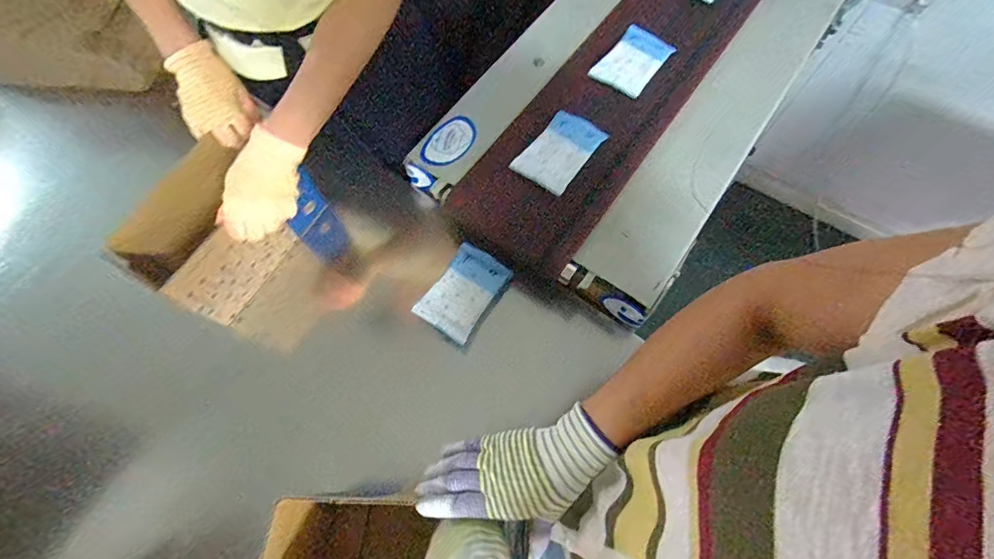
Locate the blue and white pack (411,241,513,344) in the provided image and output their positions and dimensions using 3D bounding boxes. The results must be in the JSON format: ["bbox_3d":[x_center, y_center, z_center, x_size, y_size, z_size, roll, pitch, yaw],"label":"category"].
[{"bbox_3d":[-0.047,0.015,0.652,0.084,0.020,0.132,31,74,13],"label":"blue and white pack"}]

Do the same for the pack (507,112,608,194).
[{"bbox_3d":[0.093,-0.191,0.662,0.083,0.020,0.126,37,75,14],"label":"pack"}]

